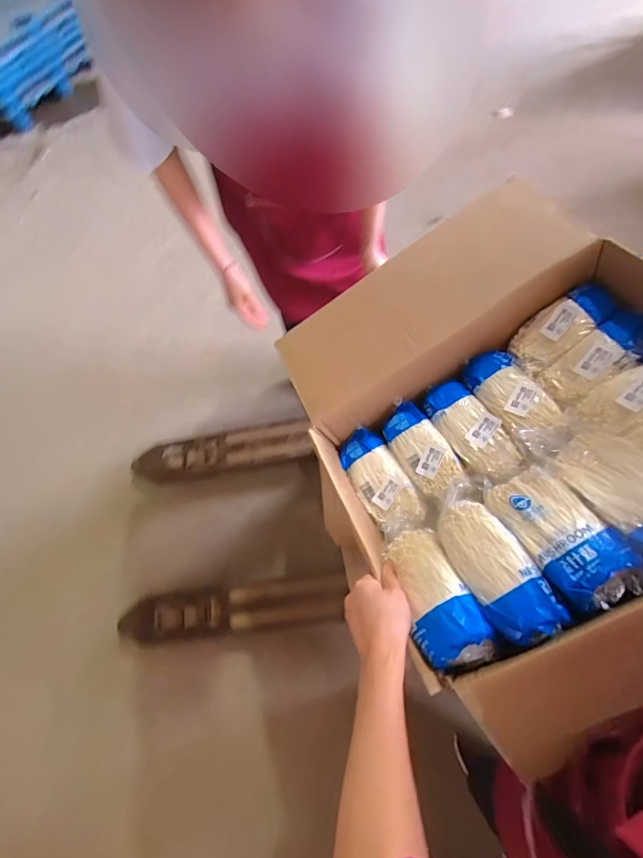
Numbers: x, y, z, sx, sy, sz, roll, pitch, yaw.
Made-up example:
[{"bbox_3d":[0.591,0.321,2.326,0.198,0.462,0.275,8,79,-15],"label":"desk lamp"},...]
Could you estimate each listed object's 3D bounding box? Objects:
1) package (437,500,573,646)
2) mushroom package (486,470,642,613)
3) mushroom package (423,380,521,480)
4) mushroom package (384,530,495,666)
[{"bbox_3d":[0.195,0.154,0.458,0.075,0.043,0.157,-35,58,11],"label":"package"},{"bbox_3d":[0.263,0.112,0.464,0.095,0.060,0.187,-37,46,-2],"label":"mushroom package"},{"bbox_3d":[0.226,0.000,0.616,0.076,0.041,0.169,-36,56,15],"label":"mushroom package"},{"bbox_3d":[0.127,0.188,0.468,0.073,0.049,0.154,-17,46,-7],"label":"mushroom package"}]

